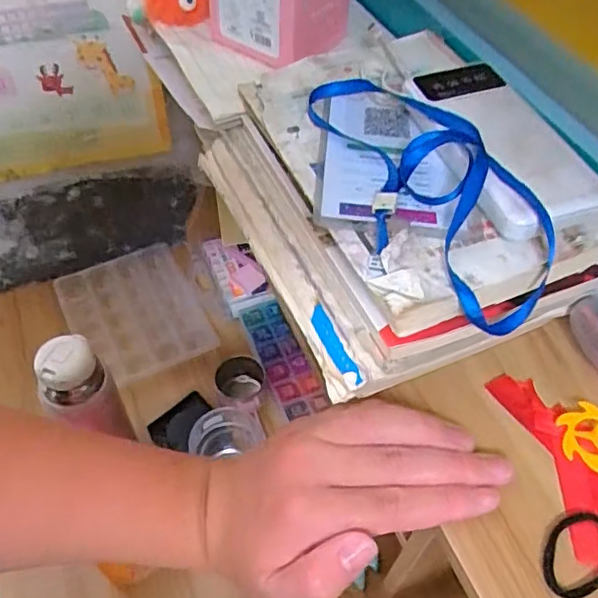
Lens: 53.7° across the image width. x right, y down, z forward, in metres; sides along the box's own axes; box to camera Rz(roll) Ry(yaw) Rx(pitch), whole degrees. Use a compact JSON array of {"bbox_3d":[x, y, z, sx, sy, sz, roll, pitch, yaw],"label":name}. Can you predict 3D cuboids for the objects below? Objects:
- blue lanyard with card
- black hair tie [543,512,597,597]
[{"bbox_3d":[0.060,-0.068,0.351,0.101,0.044,0.198,-16,54,-16],"label":"blue lanyard with card"},{"bbox_3d":[0.141,0.127,0.294,0.031,0.004,0.049,39,59,24],"label":"black hair tie"}]

